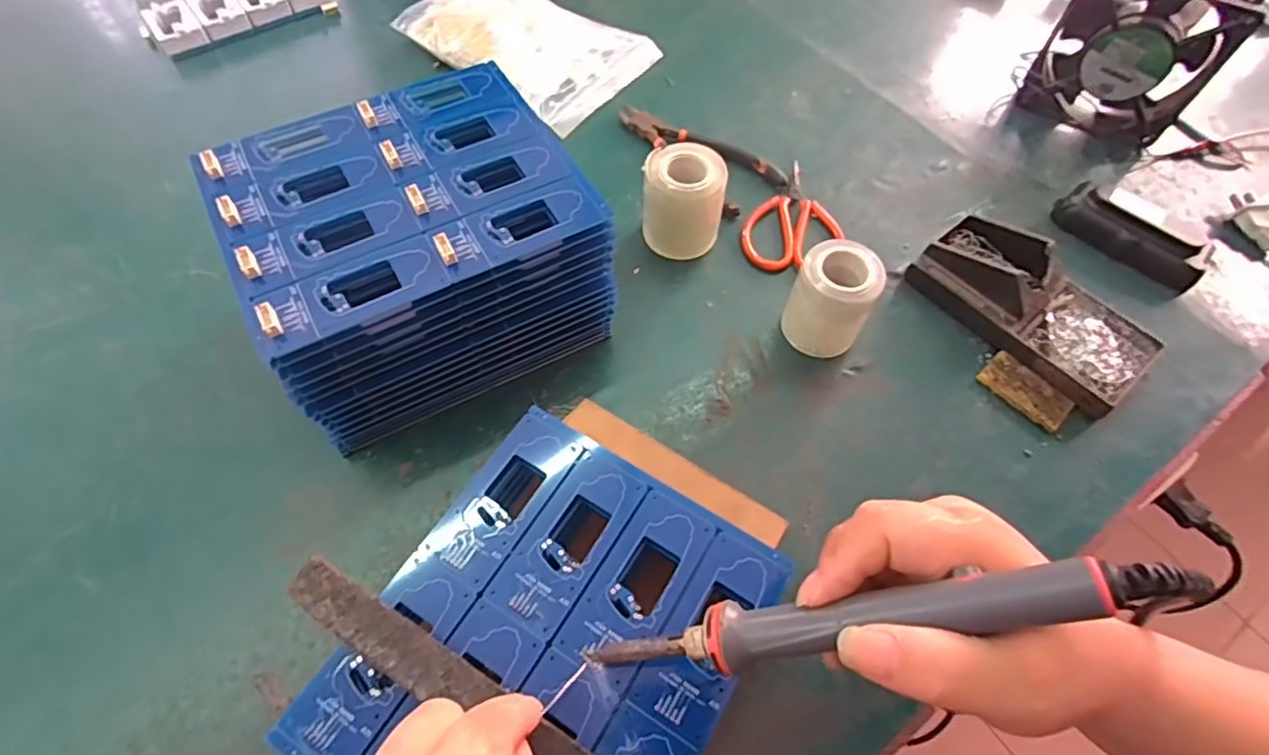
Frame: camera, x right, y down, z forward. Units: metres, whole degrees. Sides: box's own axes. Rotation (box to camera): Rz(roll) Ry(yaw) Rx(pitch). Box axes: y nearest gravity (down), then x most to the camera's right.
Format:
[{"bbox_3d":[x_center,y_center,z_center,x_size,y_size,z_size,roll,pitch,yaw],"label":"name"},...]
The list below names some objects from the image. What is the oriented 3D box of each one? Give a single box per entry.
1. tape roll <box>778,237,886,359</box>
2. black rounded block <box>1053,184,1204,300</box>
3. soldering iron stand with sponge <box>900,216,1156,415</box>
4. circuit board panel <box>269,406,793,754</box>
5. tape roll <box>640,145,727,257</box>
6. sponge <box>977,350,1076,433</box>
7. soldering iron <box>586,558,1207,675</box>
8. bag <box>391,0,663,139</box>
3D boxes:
[{"bbox_3d":[0.132,-0.051,0.419,0.050,0.066,0.046,0,59,-1],"label":"tape roll"},{"bbox_3d":[0.384,-0.111,0.484,0.034,0.027,0.110,-31,64,-18],"label":"black rounded block"},{"bbox_3d":[0.282,-0.051,0.440,0.089,0.038,0.159,-37,66,-20],"label":"soldering iron stand with sponge"},{"bbox_3d":[-0.039,0.124,0.291,0.160,0.008,0.186,28,63,15],"label":"circuit board panel"},{"bbox_3d":[0.036,-0.128,0.462,0.057,0.068,0.049,11,59,6],"label":"tape roll"},{"bbox_3d":[0.266,0.009,0.424,0.030,0.009,0.057,-36,66,-20],"label":"sponge"},{"bbox_3d":[0.076,0.092,0.232,0.217,0.019,0.021,-20,55,26],"label":"soldering iron"},{"bbox_3d":[-0.101,-0.324,0.588,0.210,0.047,0.146,31,64,17],"label":"bag"}]

